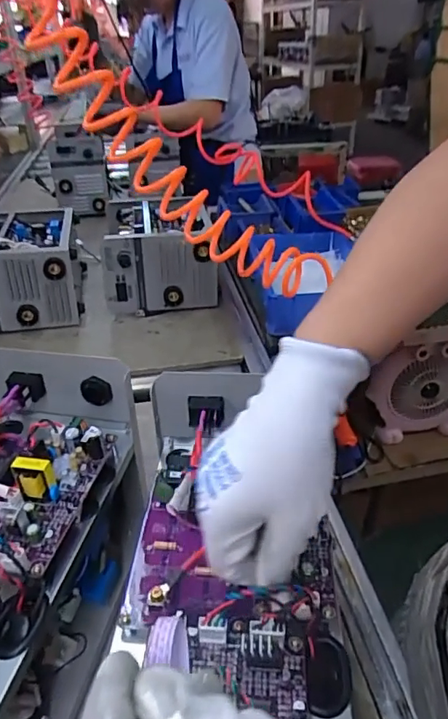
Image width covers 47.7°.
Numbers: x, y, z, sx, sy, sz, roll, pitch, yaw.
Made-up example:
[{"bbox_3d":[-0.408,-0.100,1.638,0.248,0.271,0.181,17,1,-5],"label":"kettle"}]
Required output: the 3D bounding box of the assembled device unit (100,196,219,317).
[{"bbox_3d":[-0.134,-0.221,1.047,0.205,0.161,0.263,-5,34,-6],"label":"assembled device unit"}]

